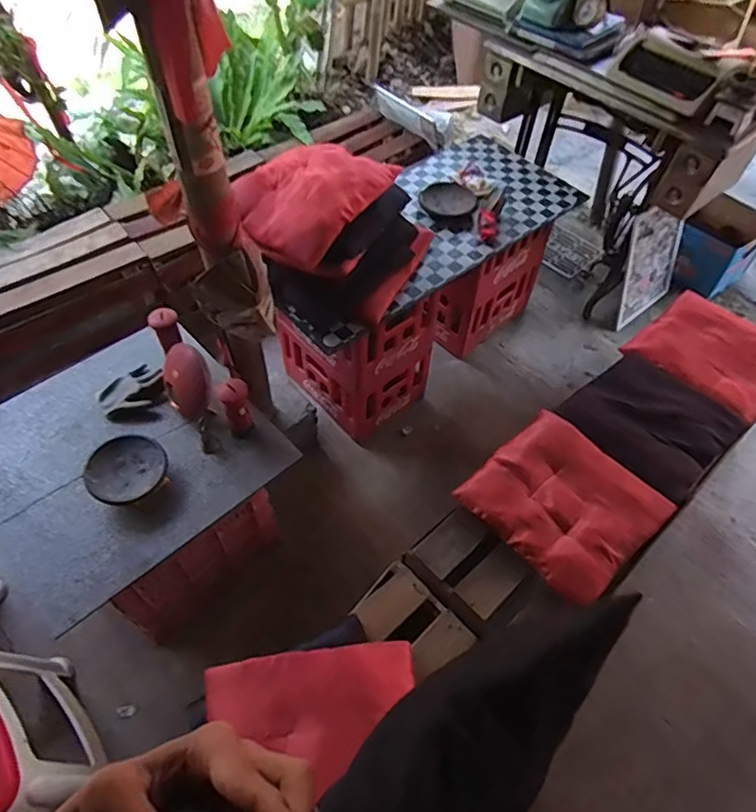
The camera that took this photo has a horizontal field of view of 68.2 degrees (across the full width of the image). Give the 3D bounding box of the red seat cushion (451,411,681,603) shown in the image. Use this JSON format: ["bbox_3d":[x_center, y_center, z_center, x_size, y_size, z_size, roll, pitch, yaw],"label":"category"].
[{"bbox_3d":[0.402,0.201,1.208,0.326,0.046,0.343,-36,64,-24],"label":"red seat cushion"}]

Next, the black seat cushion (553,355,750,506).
[{"bbox_3d":[0.647,0.028,1.317,0.293,0.044,0.321,-36,63,-24],"label":"black seat cushion"}]

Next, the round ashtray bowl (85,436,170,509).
[{"bbox_3d":[-0.521,0.136,1.168,0.145,0.059,0.157,1,55,-2],"label":"round ashtray bowl"}]

